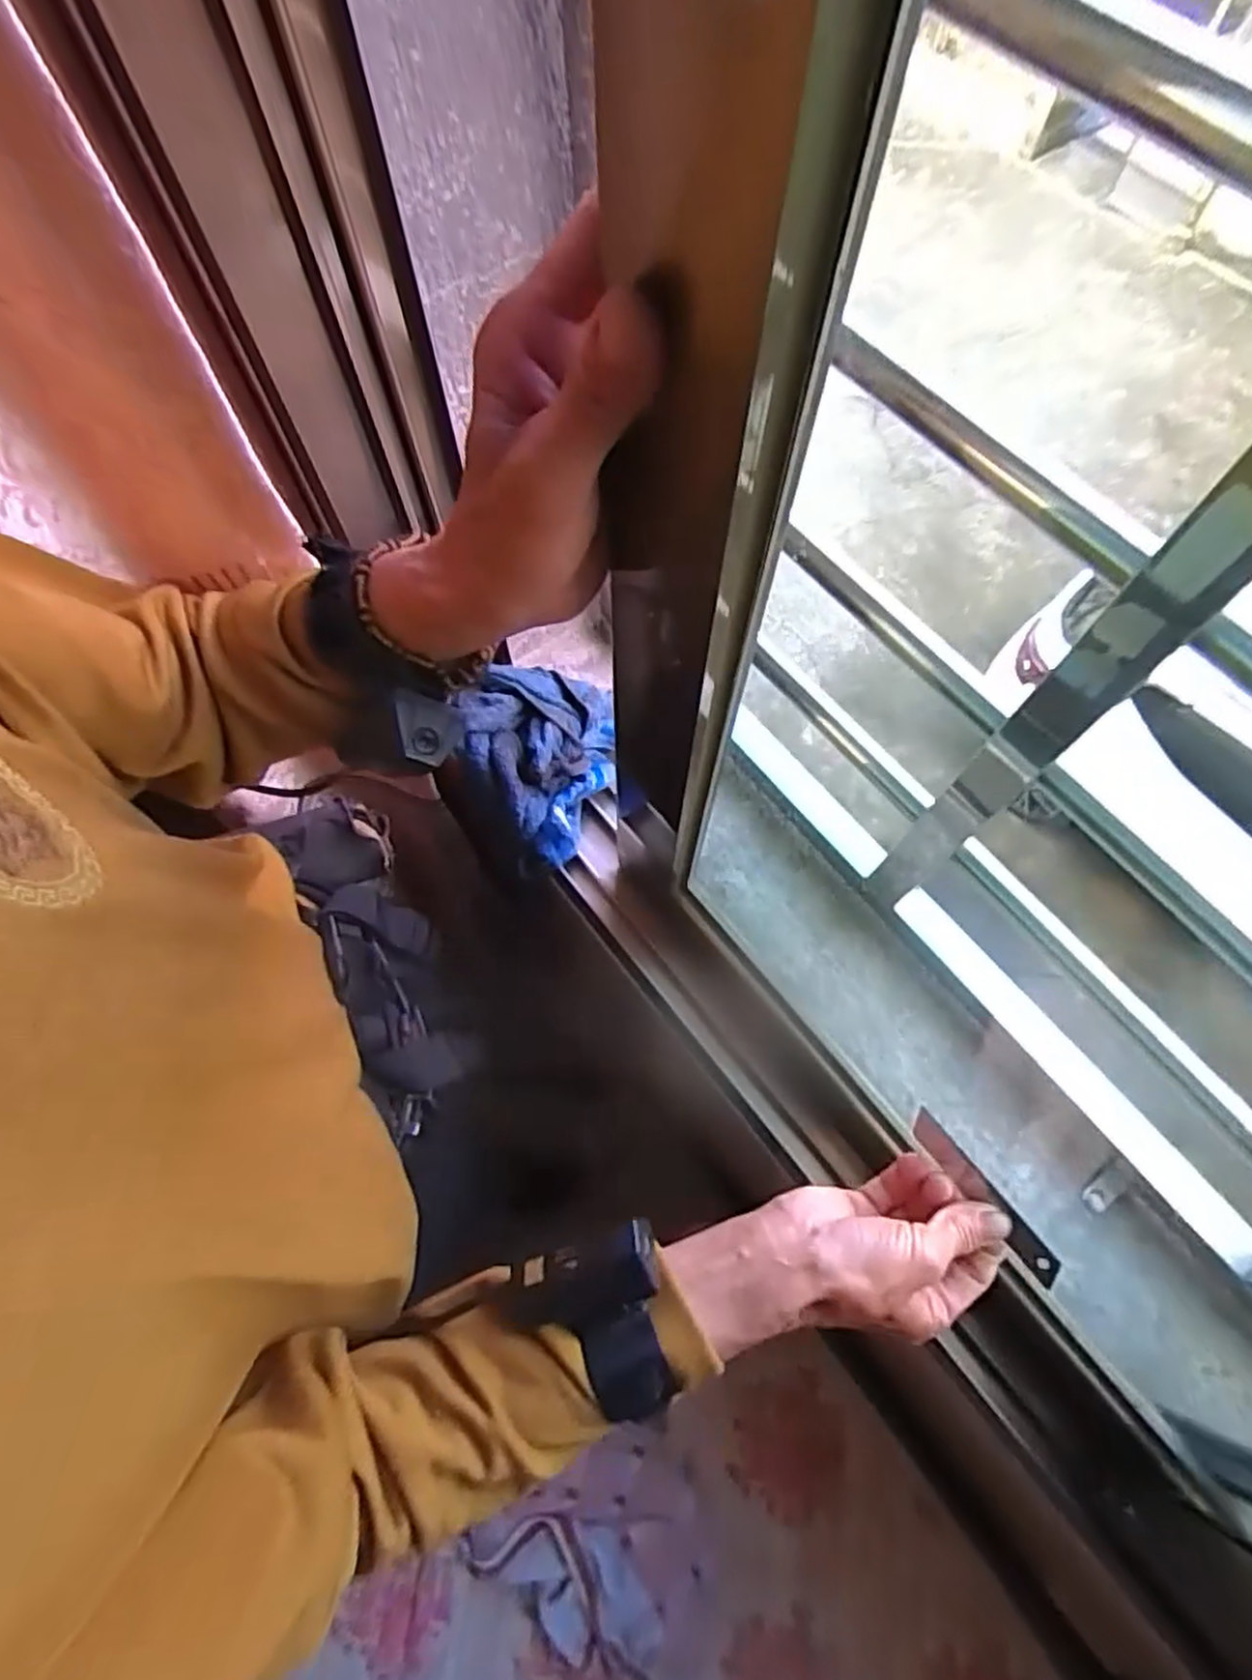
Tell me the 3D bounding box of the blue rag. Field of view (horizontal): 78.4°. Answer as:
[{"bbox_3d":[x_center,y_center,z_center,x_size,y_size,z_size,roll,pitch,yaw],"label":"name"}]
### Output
[{"bbox_3d":[-0.076,-0.056,0.616,0.121,0.095,0.141,23,71,10],"label":"blue rag"}]

